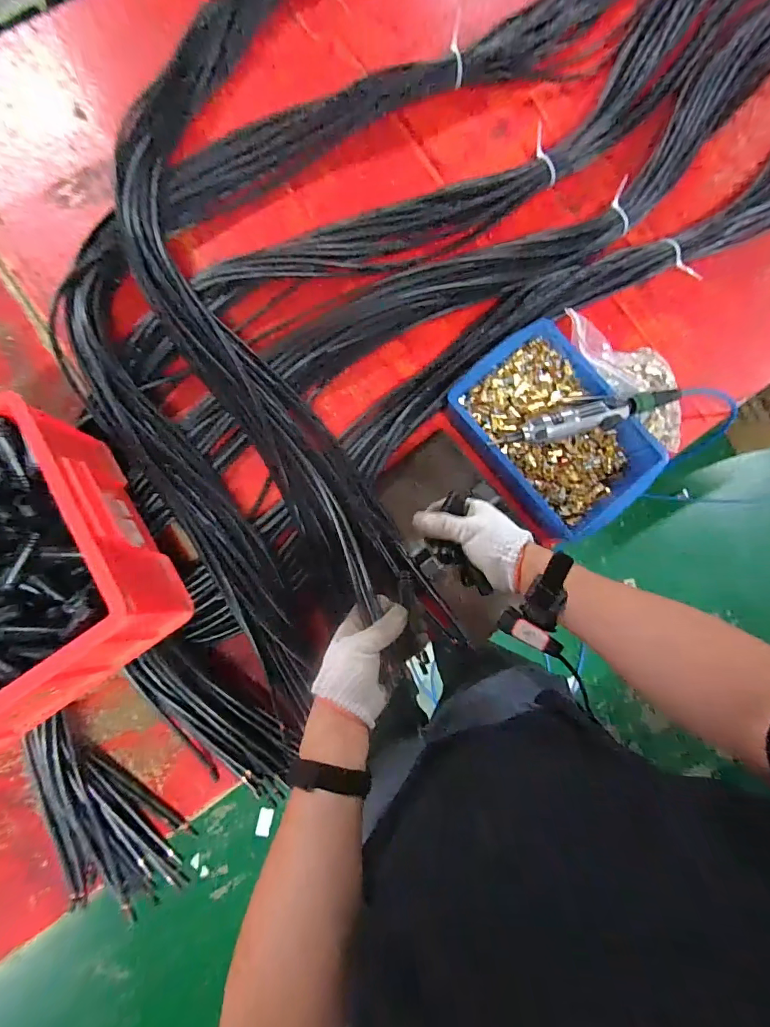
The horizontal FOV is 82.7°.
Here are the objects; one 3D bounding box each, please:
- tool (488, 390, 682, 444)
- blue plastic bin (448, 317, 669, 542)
[{"bbox_3d":[0.311,-0.143,0.649,0.286,0.035,0.043,-13,86,-5],"label":"tool"},{"bbox_3d":[0.262,-0.128,0.690,0.218,0.071,0.308,-39,89,-6],"label":"blue plastic bin"}]

